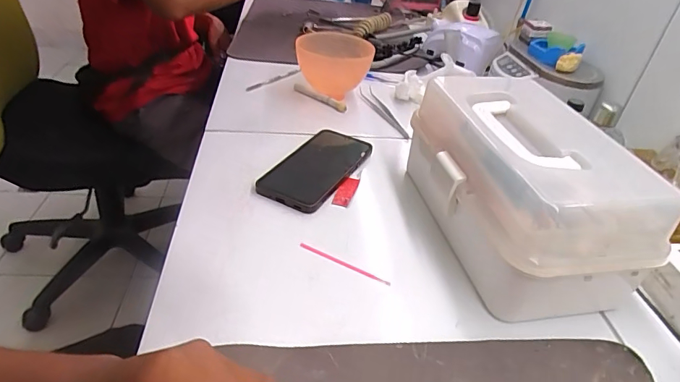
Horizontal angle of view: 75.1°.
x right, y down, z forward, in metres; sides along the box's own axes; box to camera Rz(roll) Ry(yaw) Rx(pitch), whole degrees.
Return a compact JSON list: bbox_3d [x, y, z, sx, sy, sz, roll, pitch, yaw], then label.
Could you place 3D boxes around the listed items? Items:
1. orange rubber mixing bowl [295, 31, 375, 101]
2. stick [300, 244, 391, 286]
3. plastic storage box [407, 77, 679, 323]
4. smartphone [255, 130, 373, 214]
[{"bbox_3d":[-0.006,-0.198,0.714,0.117,0.086,0.107,4,36,-3],"label":"orange rubber mixing bowl"},{"bbox_3d":[0.004,0.070,0.427,0.095,0.004,0.006,20,38,18],"label":"stick"},{"bbox_3d":[0.172,-0.003,0.443,0.155,0.130,0.259,-1,37,-11],"label":"plastic storage box"},{"bbox_3d":[-0.026,-0.029,0.549,0.084,0.013,0.166,20,38,18],"label":"smartphone"}]

